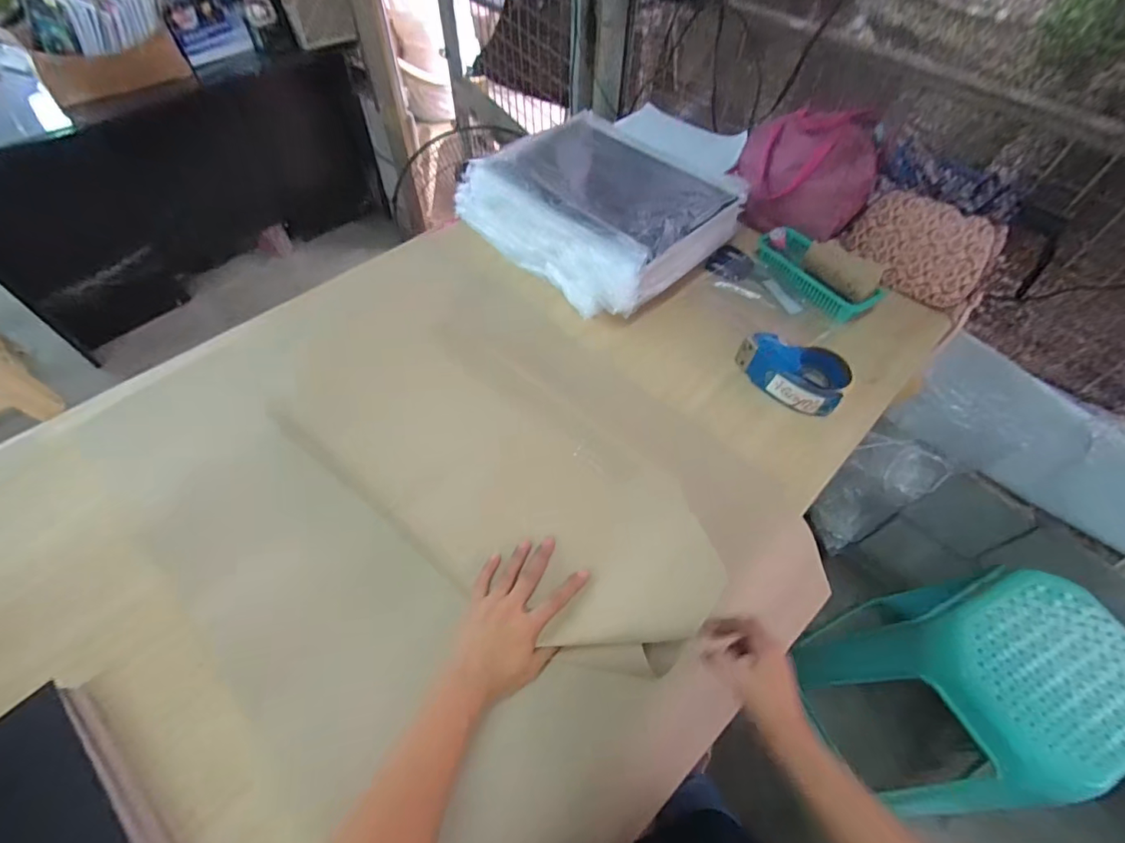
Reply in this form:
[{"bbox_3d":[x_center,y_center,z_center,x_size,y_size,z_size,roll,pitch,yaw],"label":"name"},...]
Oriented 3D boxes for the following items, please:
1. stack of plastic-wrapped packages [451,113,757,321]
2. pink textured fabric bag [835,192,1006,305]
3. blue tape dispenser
[{"bbox_3d":[0.066,-0.400,0.885,0.323,0.142,0.430,-36,64,-23],"label":"stack of plastic-wrapped packages"},{"bbox_3d":[0.610,-0.301,0.831,0.224,0.135,0.047,34,62,19],"label":"pink textured fabric bag"},{"bbox_3d":[0.344,-0.079,0.729,0.159,0.059,0.090,27,59,15],"label":"blue tape dispenser"}]

